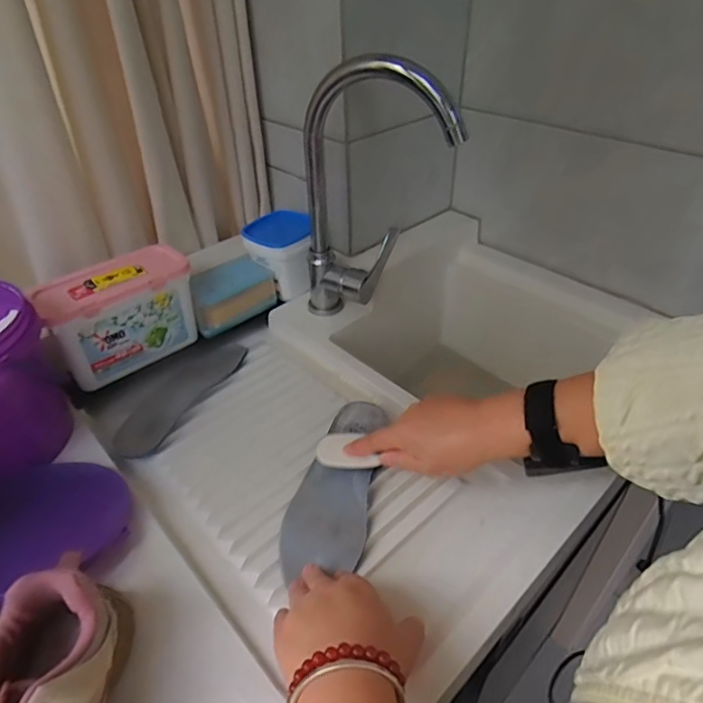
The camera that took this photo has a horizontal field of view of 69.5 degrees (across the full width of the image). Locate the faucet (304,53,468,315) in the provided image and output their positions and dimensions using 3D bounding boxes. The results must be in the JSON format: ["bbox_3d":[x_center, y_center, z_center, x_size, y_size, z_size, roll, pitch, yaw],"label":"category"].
[{"bbox_3d":[0.032,-0.183,0.632,0.188,0.327,0.073,9,41,13],"label":"faucet"}]

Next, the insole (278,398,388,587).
[{"bbox_3d":[-0.010,0.128,0.510,0.075,0.018,0.210,9,40,13],"label":"insole"}]

